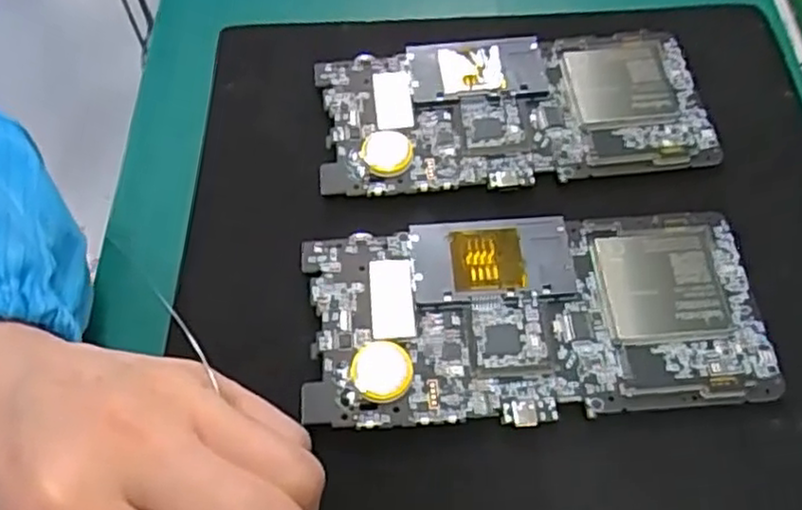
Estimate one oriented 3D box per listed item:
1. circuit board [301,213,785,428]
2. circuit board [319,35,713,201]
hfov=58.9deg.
[{"bbox_3d":[0.045,0.020,0.242,0.151,0.007,0.070,-3,60,1],"label":"circuit board"},{"bbox_3d":[0.043,-0.060,0.283,0.147,0.004,0.069,-4,60,0],"label":"circuit board"}]

